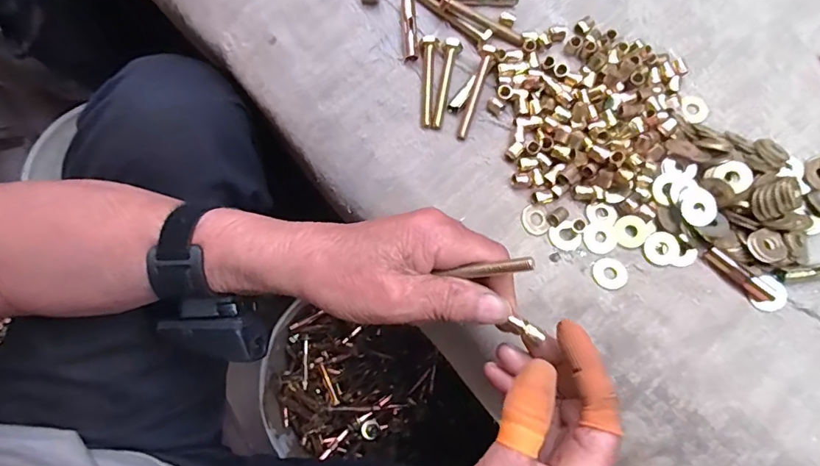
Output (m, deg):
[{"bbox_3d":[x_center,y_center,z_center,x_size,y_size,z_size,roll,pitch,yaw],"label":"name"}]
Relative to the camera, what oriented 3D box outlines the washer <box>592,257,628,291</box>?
[{"bbox_3d":[0.130,0.027,0.306,0.022,0.004,0.021,0,76,-1],"label":"washer"}]

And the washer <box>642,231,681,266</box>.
[{"bbox_3d":[0.165,0.010,0.308,0.022,0.004,0.021,0,76,-1],"label":"washer"}]

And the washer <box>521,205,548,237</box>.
[{"bbox_3d":[0.083,-0.008,0.315,0.017,0.004,0.021,-15,77,-5],"label":"washer"}]

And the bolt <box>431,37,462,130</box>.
[{"bbox_3d":[0.025,-0.106,0.333,0.012,0.008,0.066,12,77,2],"label":"bolt"}]

